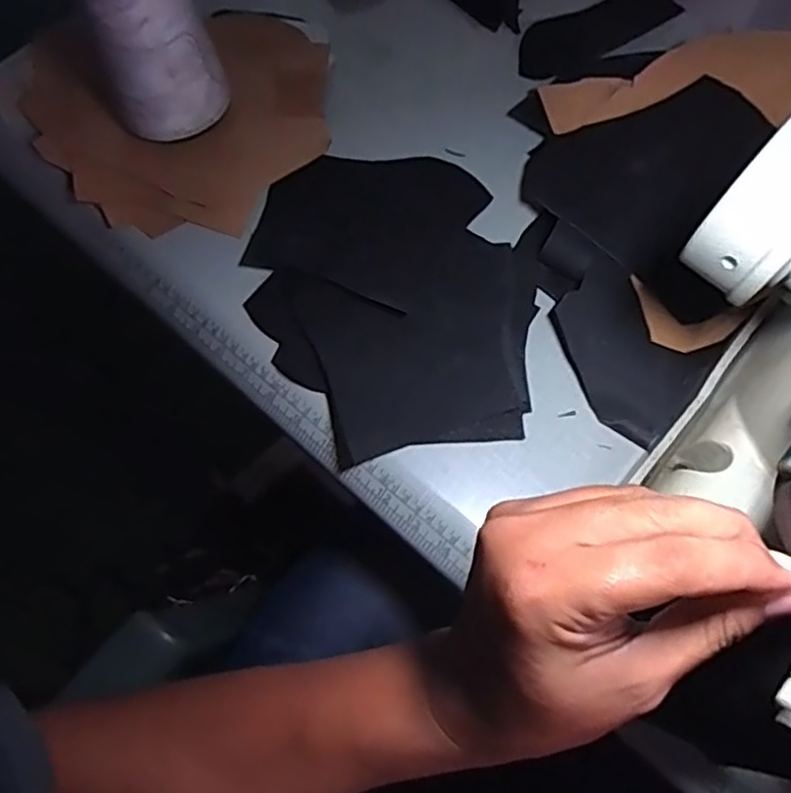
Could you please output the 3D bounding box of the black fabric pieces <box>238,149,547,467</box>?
[{"bbox_3d":[-0.004,-0.074,0.456,0.180,0.015,0.226,-9,70,-4],"label":"black fabric pieces"}]

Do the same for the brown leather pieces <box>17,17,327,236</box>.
[{"bbox_3d":[-0.169,-0.220,0.503,0.228,0.030,0.197,-3,70,-2],"label":"brown leather pieces"}]

